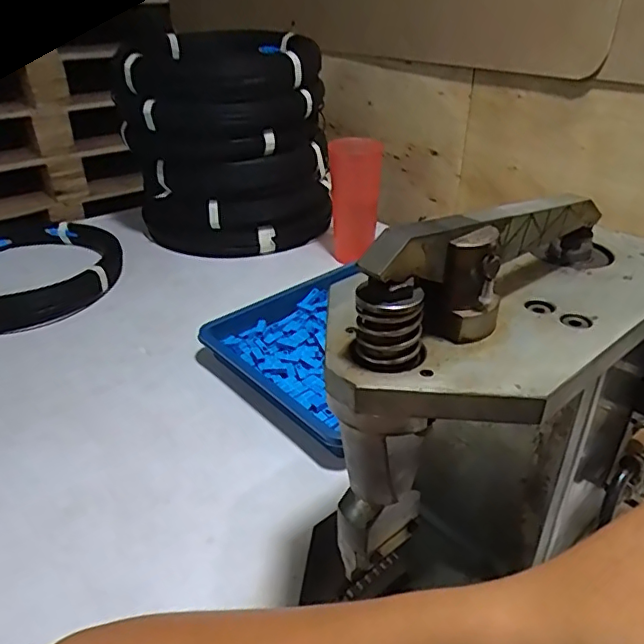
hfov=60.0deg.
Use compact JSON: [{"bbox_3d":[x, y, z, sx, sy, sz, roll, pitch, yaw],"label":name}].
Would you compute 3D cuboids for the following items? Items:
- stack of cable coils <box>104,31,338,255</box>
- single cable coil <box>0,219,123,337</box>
[{"bbox_3d":[-0.153,-0.272,0.870,0.282,0.285,0.236,-15,34,-21],"label":"stack of cable coils"},{"bbox_3d":[-0.418,-0.060,0.760,0.264,0.054,0.251,-1,31,1],"label":"single cable coil"}]

